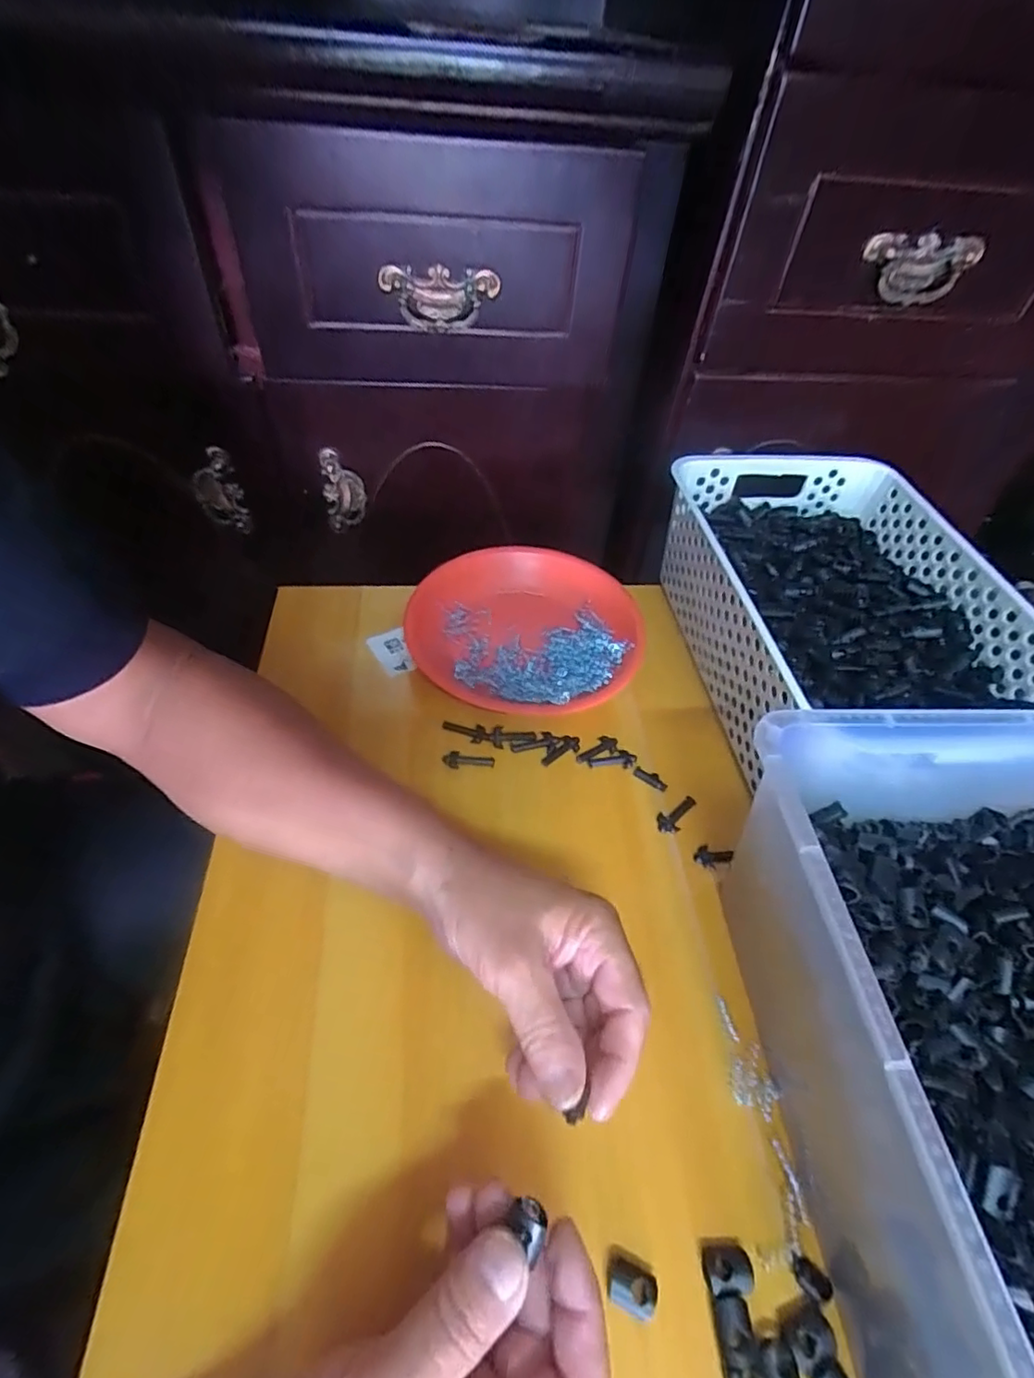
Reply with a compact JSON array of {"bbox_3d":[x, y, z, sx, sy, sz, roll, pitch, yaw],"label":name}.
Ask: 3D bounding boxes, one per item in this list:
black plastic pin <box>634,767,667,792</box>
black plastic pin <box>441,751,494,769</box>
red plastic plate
[{"bbox_3d":[0.097,0.064,0.432,0.026,0.004,0.009,31,53,20],"label":"black plastic pin"},{"bbox_3d":[-0.035,0.053,0.429,0.036,0.005,0.013,8,49,1],"label":"black plastic pin"},{"bbox_3d":[0.005,-0.050,0.503,0.189,0.029,0.175,3,49,-3],"label":"red plastic plate"}]

